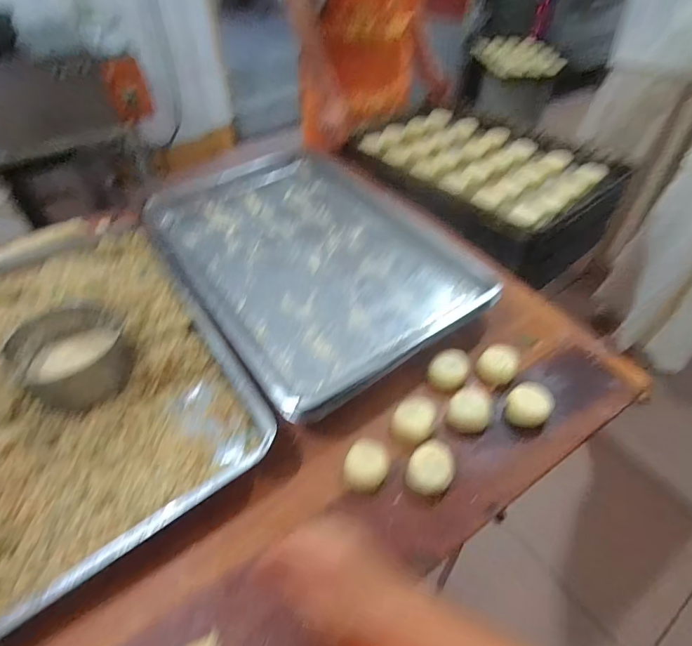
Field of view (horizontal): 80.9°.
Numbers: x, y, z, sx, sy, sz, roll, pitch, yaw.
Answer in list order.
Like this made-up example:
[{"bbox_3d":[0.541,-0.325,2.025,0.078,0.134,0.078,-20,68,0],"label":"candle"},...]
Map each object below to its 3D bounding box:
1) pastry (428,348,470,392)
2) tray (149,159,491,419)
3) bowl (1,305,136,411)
[{"bbox_3d":[0.151,0.067,0.594,0.052,0.030,0.060,24,53,21],"label":"pastry"},{"bbox_3d":[-0.073,-0.156,0.748,0.442,0.047,0.628,-29,54,-23],"label":"tray"},{"bbox_3d":[-0.385,0.042,0.584,0.168,0.052,0.147,33,57,27],"label":"bowl"}]

